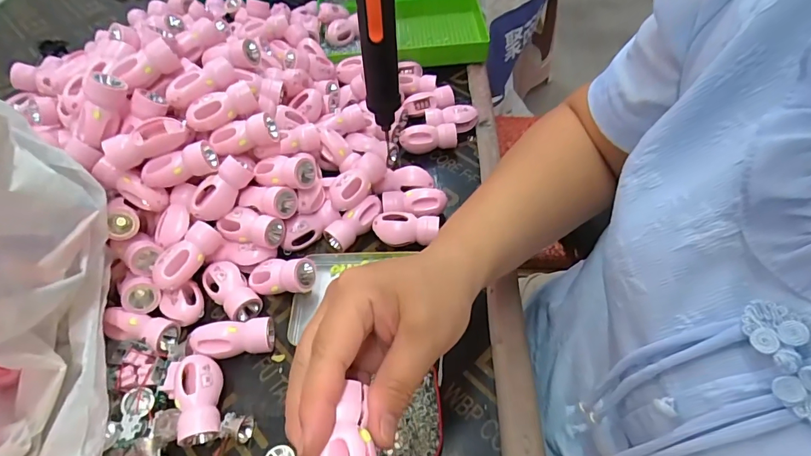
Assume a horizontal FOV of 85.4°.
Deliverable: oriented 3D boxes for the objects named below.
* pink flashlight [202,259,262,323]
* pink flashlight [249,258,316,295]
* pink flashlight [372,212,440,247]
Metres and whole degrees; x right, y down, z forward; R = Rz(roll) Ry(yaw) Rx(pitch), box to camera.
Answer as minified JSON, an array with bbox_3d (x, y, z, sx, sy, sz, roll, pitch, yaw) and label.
[{"bbox_3d":[-0.162,0.060,0.409,0.034,0.027,0.059,-34,58,-23],"label":"pink flashlight"},{"bbox_3d":[-0.114,0.042,0.401,0.065,0.022,0.029,-5,49,18],"label":"pink flashlight"},{"bbox_3d":[0.000,0.003,0.442,0.064,0.026,0.028,2,51,3],"label":"pink flashlight"}]

